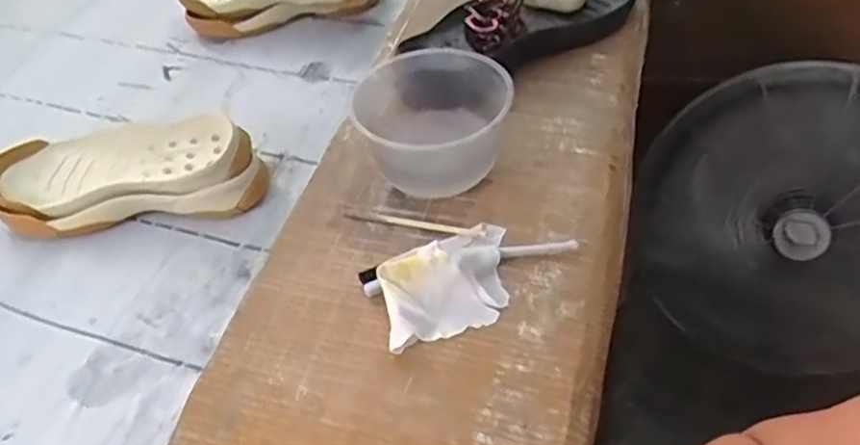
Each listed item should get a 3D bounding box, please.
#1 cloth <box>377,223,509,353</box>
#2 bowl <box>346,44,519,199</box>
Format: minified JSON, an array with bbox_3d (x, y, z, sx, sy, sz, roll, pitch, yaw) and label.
[{"bbox_3d":[0.013,0.039,0.510,0.097,0.030,0.096,-10,47,-4],"label":"cloth"},{"bbox_3d":[0.004,-0.090,0.595,0.127,0.079,0.142,-4,47,2],"label":"bowl"}]

